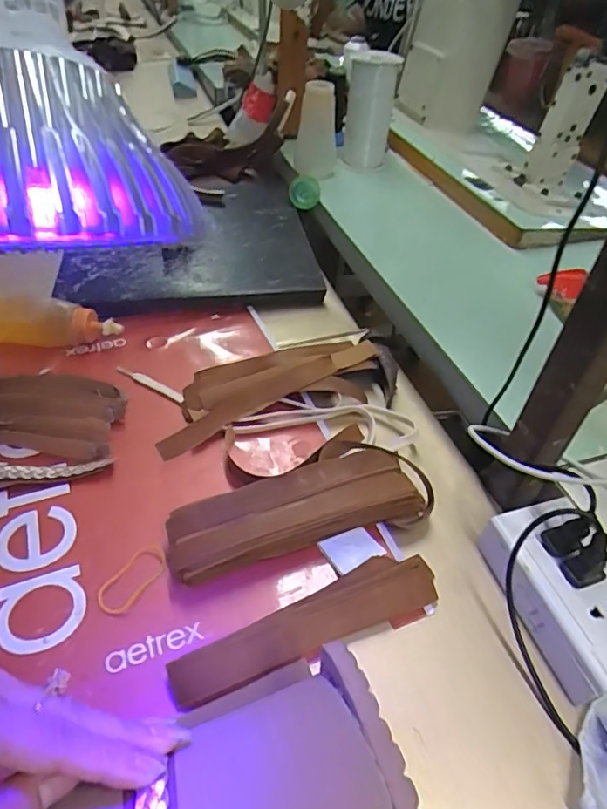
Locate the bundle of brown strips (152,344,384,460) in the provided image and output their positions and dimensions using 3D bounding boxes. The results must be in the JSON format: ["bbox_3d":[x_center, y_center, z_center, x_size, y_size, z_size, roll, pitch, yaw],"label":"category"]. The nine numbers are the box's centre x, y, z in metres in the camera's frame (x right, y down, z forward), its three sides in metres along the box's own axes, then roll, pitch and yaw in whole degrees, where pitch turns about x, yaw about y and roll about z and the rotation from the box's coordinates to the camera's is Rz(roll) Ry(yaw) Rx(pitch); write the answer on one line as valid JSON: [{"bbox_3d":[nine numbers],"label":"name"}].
[{"bbox_3d":[-0.035,-0.022,0.497,0.223,0.041,0.084,-17,49,-20],"label":"bundle of brown strips"}]

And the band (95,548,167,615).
[{"bbox_3d":[-0.119,0.121,0.369,0.025,0.004,0.053,26,49,20],"label":"band"}]

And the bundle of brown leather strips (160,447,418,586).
[{"bbox_3d":[-0.003,0.079,0.394,0.192,0.034,0.057,-14,48,-17],"label":"bundle of brown leather strips"}]

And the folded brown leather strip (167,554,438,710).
[{"bbox_3d":[0.004,0.144,0.347,0.182,0.017,0.039,-17,49,-20],"label":"folded brown leather strip"}]

